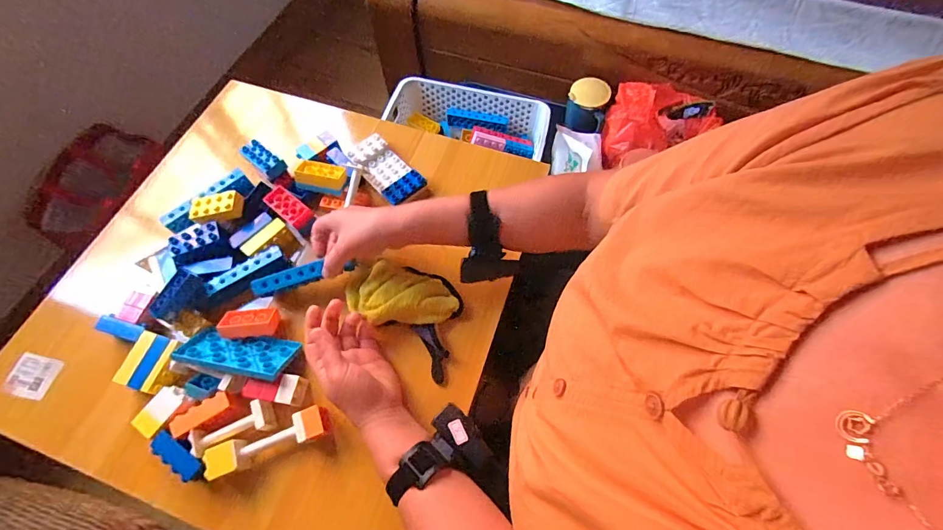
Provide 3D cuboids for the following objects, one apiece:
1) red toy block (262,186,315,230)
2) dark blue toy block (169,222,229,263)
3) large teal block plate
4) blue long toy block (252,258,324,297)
[{"bbox_3d":[-0.254,-0.079,0.563,0.070,0.026,0.032,36,70,17],"label":"red toy block"},{"bbox_3d":[-0.360,-0.029,0.533,0.070,0.020,0.035,-24,66,-10],"label":"dark blue toy block"},{"bbox_3d":[-0.279,0.106,0.486,0.127,0.008,0.061,8,30,0],"label":"large teal block plate"},{"bbox_3d":[-0.234,0.018,0.513,0.091,0.017,0.022,-18,65,-2],"label":"blue long toy block"}]

